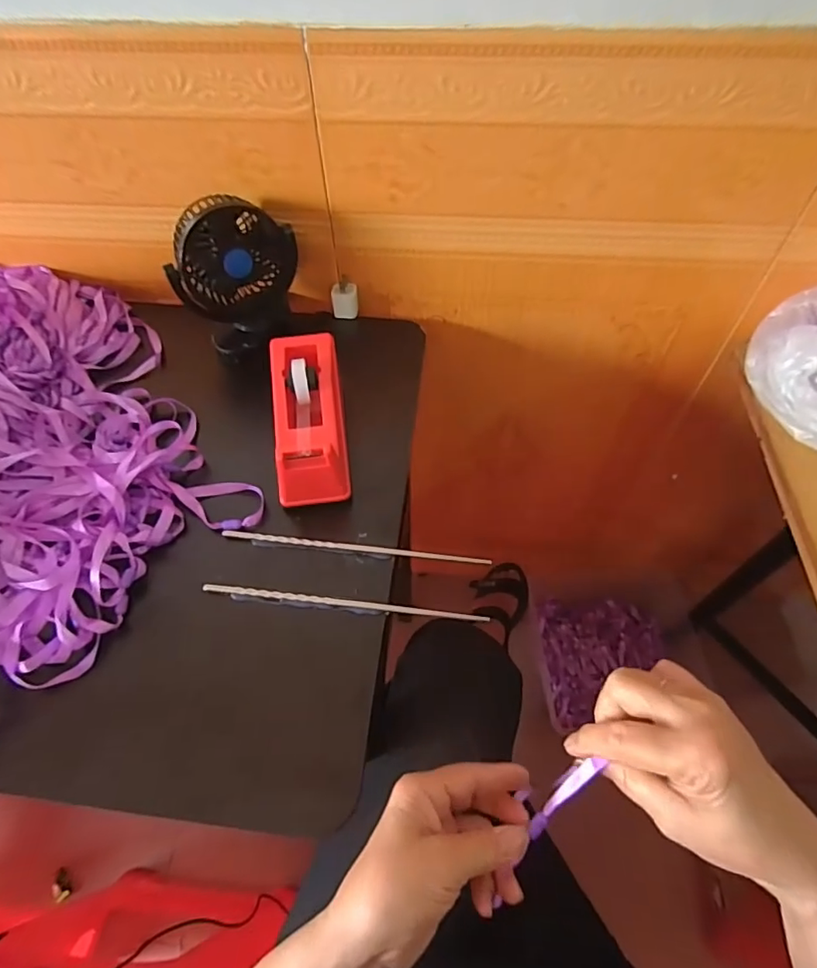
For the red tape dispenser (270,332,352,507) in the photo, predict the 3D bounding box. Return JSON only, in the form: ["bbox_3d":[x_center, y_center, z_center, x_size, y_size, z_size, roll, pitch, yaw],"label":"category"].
[{"bbox_3d":[-0.087,-0.056,0.467,0.059,0.069,0.164,-6,57,-3],"label":"red tape dispenser"}]

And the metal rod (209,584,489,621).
[{"bbox_3d":[-0.051,0.092,0.409,0.220,0.007,0.007,6,59,4],"label":"metal rod"}]

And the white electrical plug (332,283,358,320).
[{"bbox_3d":[-0.072,-0.211,0.601,0.030,0.040,0.019,-3,57,-1],"label":"white electrical plug"}]

